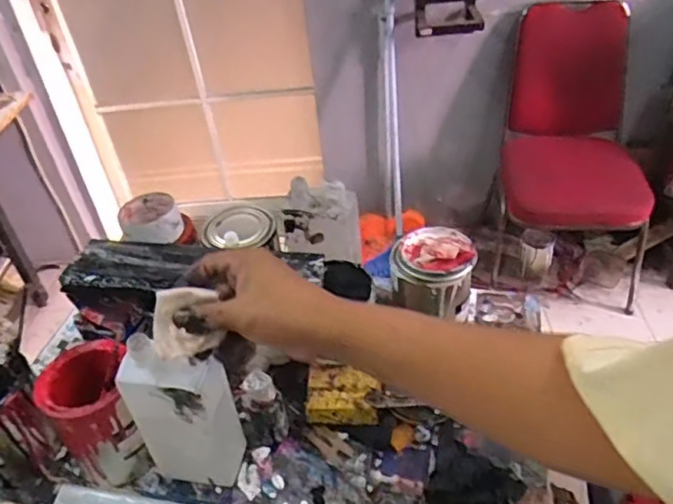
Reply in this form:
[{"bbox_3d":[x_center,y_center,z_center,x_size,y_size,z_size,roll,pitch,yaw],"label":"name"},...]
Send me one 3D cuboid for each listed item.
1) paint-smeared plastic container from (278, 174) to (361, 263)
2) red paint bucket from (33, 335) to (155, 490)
[{"bbox_3d":[-0.026,-0.041,0.819,0.110,0.117,0.031,0,40,8],"label":"paint-smeared plastic container"},{"bbox_3d":[-0.284,0.198,0.729,0.104,0.150,0.113,-18,41,-13],"label":"red paint bucket"}]

